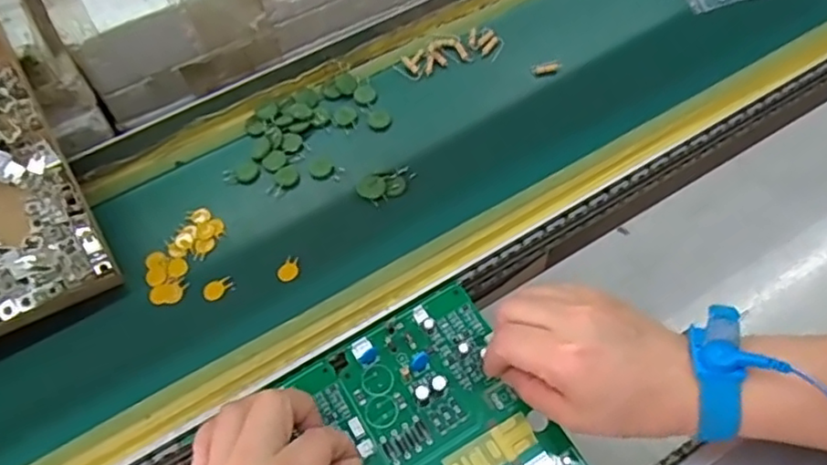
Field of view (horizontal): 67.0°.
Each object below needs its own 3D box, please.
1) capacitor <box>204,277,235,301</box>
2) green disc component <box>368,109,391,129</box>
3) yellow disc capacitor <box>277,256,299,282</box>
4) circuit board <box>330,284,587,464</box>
[{"bbox_3d":[-0.127,0.036,0.405,0.019,0.004,0.014,-30,66,-14],"label":"capacitor"},{"bbox_3d":[-0.026,-0.085,0.466,0.016,0.004,0.016,0,62,1],"label":"green disc component"},{"bbox_3d":[-0.081,0.023,0.409,0.012,0.004,0.018,18,64,10],"label":"yellow disc capacitor"},{"bbox_3d":[0.029,0.114,0.367,0.095,0.007,0.154,-29,66,-13],"label":"circuit board"}]

